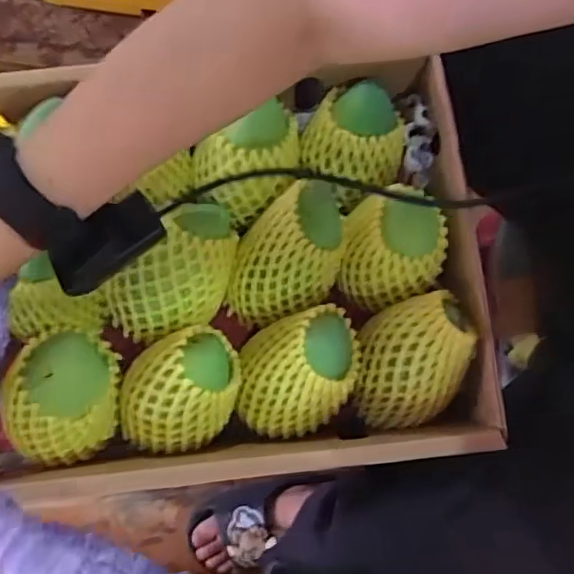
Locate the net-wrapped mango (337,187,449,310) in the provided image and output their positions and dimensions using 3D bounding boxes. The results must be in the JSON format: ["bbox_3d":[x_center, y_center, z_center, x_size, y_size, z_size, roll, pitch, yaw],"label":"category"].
[{"bbox_3d":[0.071,-0.025,0.387,0.072,0.065,0.068,-14,78,-2],"label":"net-wrapped mango"}]

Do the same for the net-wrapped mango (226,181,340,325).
[{"bbox_3d":[-0.001,-0.021,0.391,0.074,0.070,0.095,13,78,4],"label":"net-wrapped mango"}]

